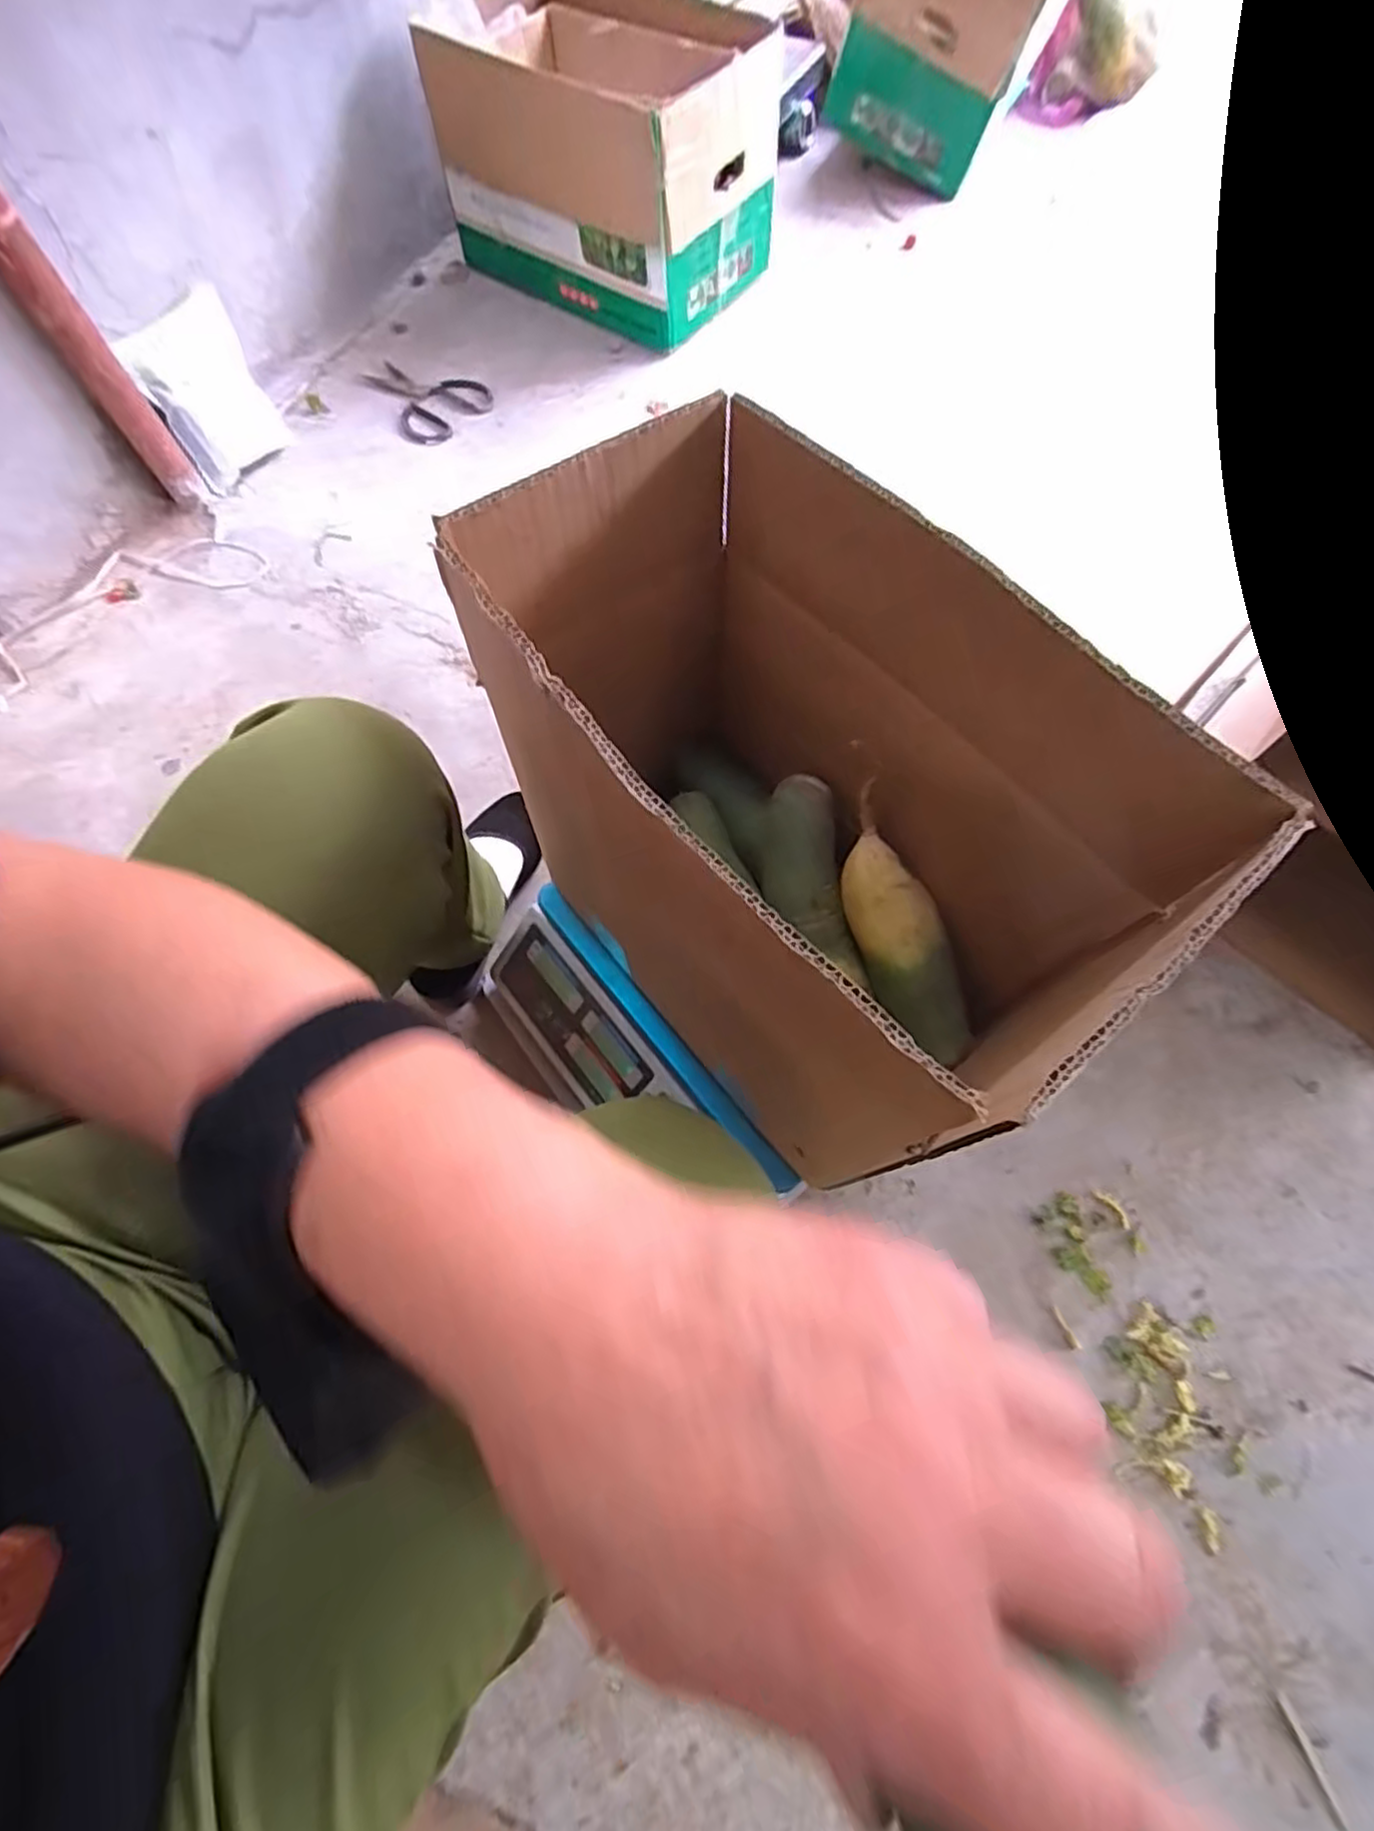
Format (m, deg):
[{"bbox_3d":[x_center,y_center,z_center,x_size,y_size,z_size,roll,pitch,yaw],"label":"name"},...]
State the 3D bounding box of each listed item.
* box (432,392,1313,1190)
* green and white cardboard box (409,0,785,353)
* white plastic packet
[{"bbox_3d":[0.061,-0.058,0.413,0.198,0.250,0.347,-35,71,-13],"label":"box"},{"bbox_3d":[-0.138,-1.228,1.184,0.533,0.308,0.318,36,72,15],"label":"green and white cardboard box"},{"bbox_3d":[-0.697,-0.772,1.071,0.038,0.199,0.216,10,60,13],"label":"white plastic packet"}]

